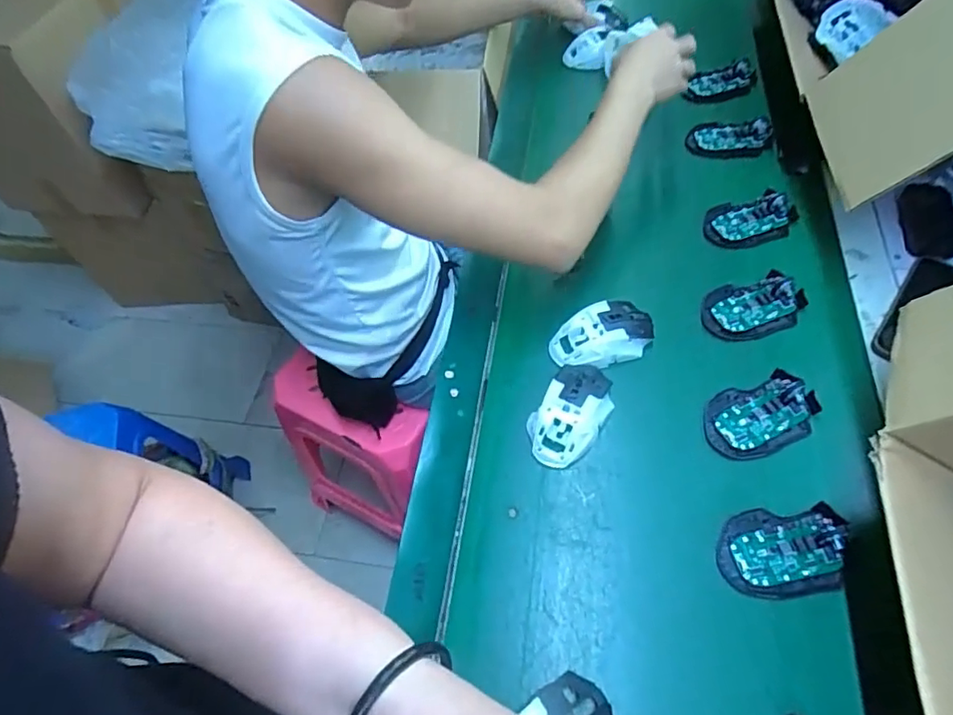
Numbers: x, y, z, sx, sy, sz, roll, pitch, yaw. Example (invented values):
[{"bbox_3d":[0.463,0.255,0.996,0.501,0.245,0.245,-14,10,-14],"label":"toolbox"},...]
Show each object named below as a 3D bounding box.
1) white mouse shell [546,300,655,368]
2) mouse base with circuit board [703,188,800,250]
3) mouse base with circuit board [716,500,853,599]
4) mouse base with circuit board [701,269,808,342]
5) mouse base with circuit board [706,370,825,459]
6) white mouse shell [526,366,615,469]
[{"bbox_3d":[0.141,-0.024,0.613,0.113,0.034,0.065,-24,58,-10],"label":"white mouse shell"},{"bbox_3d":[0.343,-0.175,0.703,0.111,0.017,0.071,-11,57,-2],"label":"mouse base with circuit board"},{"bbox_3d":[0.266,0.168,0.489,0.108,0.019,0.072,-9,57,-1],"label":"mouse base with circuit board"},{"bbox_3d":[0.312,-0.059,0.630,0.115,0.019,0.069,-16,57,-5],"label":"mouse base with circuit board"},{"bbox_3d":[0.286,0.056,0.560,0.113,0.020,0.072,-16,57,-6],"label":"mouse base with circuit board"},{"bbox_3d":[0.096,0.055,0.567,0.064,0.037,0.112,29,64,21],"label":"white mouse shell"}]

